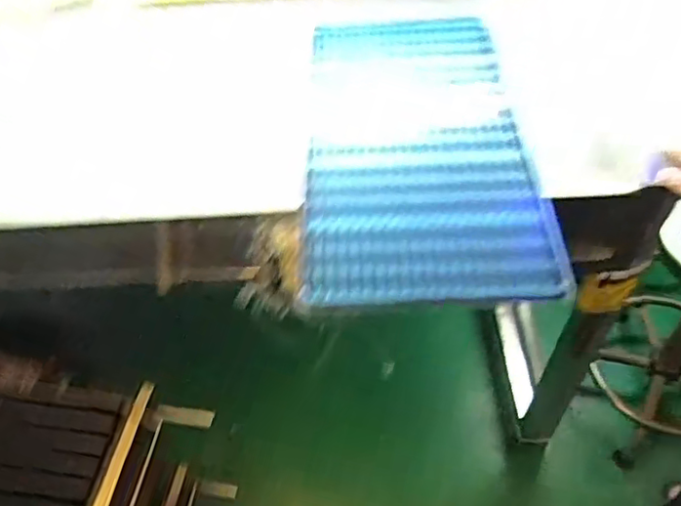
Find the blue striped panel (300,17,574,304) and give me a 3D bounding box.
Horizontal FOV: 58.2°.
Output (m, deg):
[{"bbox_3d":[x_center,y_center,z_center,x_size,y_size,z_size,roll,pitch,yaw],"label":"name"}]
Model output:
[{"bbox_3d":[0.086,-0.138,0.721,0.244,0.015,0.472,-2,50,1],"label":"blue striped panel"}]

